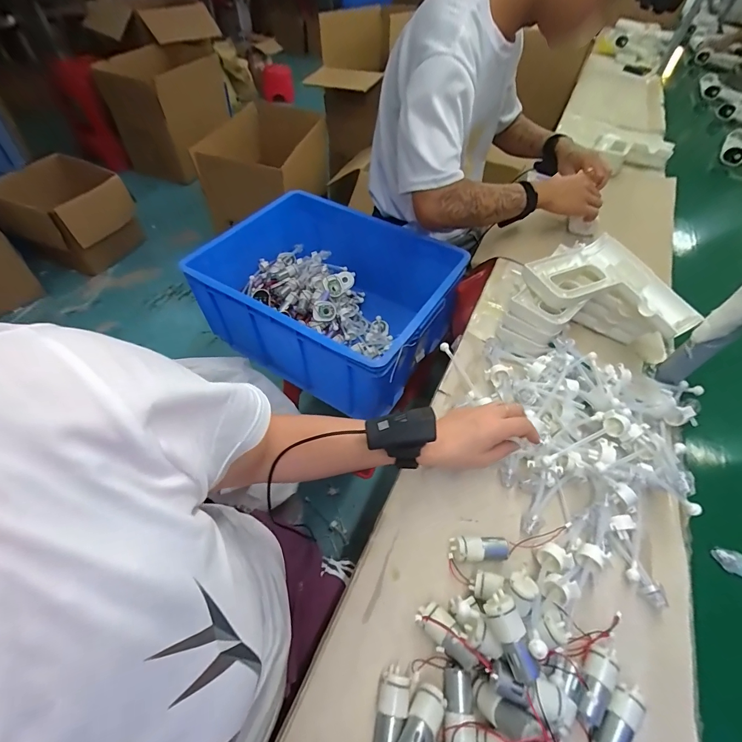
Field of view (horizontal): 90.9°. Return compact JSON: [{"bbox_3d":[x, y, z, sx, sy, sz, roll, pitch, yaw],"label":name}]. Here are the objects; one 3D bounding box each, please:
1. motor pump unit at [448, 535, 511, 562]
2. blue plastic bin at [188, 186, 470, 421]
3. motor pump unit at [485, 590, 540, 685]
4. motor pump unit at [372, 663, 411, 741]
[{"bbox_3d":[0.123,0.200,0.413,0.067,0.023,0.026,-1,53,-5],"label":"motor pump unit"},{"bbox_3d":[-0.120,-0.203,0.919,0.590,0.233,0.437,29,57,17],"label":"blue plastic bin"},{"bbox_3d":[0.120,0.229,0.314,0.025,0.020,0.062,-14,68,-14],"label":"motor pump unit"},{"bbox_3d":[0.018,0.302,0.323,0.026,0.024,0.063,10,53,3],"label":"motor pump unit"}]

